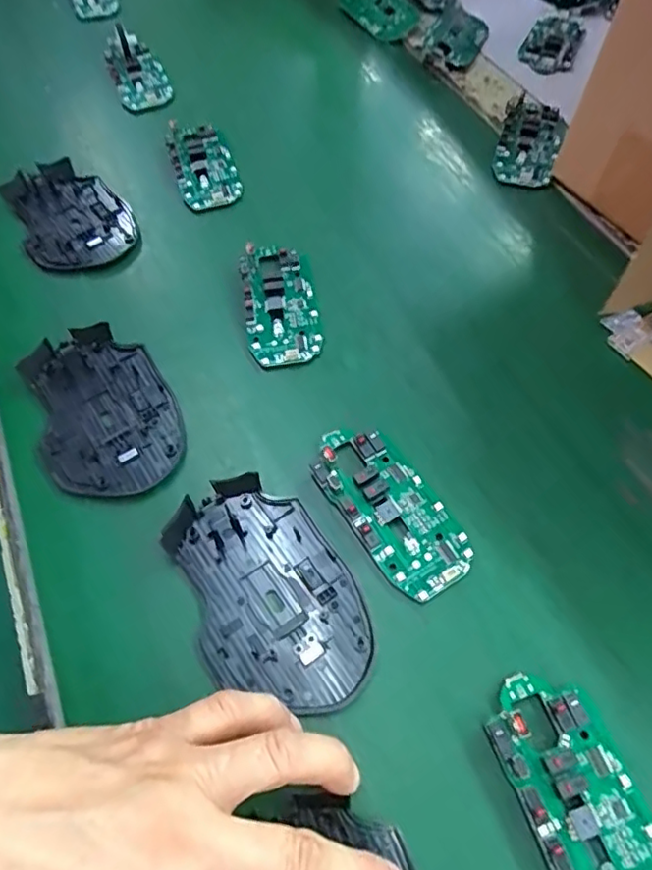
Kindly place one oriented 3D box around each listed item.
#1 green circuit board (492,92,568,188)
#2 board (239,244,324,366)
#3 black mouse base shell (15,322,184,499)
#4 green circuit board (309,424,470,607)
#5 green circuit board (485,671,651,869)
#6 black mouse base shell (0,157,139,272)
[{"bbox_3d":[0.152,-0.216,0.436,0.045,0.015,0.083,13,62,10],"label":"green circuit board"},{"bbox_3d":[-0.029,-0.083,0.367,0.043,0.014,0.090,-9,61,-3],"label":"board"},{"bbox_3d":[-0.124,-0.015,0.328,0.071,0.014,0.107,-23,62,-10],"label":"black mouse base shell"},{"bbox_3d":[0.032,0.034,0.297,0.045,0.009,0.098,-32,64,-14],"label":"green circuit board"},{"bbox_3d":[0.100,0.145,0.229,0.044,0.011,0.097,-19,62,-8],"label":"green circuit board"},{"bbox_3d":[-0.181,-0.157,0.419,0.072,0.026,0.095,-27,63,-12],"label":"black mouse base shell"}]

